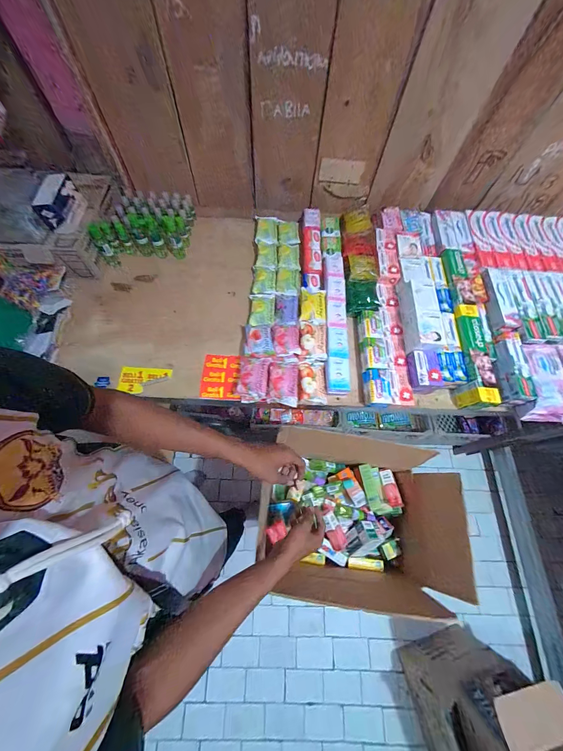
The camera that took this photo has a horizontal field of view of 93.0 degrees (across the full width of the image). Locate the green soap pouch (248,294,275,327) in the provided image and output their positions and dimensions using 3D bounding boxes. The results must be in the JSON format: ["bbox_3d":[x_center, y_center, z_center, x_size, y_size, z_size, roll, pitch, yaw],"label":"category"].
[{"bbox_3d":[-0.052,-0.174,0.709,0.065,0.016,0.099,-3,69,1],"label":"green soap pouch"}]

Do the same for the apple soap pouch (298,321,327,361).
[{"bbox_3d":[0.078,-0.090,0.660,0.066,0.025,0.104,1,69,2],"label":"apple soap pouch"}]

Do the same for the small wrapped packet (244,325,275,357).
[{"bbox_3d":[-0.055,-0.087,0.644,0.066,0.013,0.082,-3,69,1],"label":"small wrapped packet"}]

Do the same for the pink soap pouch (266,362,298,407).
[{"bbox_3d":[0.004,0.015,0.622,0.069,0.038,0.100,5,68,0],"label":"pink soap pouch"}]

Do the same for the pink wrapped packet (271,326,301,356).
[{"bbox_3d":[0.011,-0.090,0.655,0.066,0.023,0.085,-5,69,0],"label":"pink wrapped packet"}]

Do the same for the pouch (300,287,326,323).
[{"bbox_3d":[0.082,-0.182,0.704,0.065,0.022,0.108,4,70,3],"label":"pouch"}]

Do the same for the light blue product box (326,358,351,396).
[{"bbox_3d":[0.136,0.000,0.637,0.055,0.015,0.086,-1,69,2],"label":"light blue product box"}]

